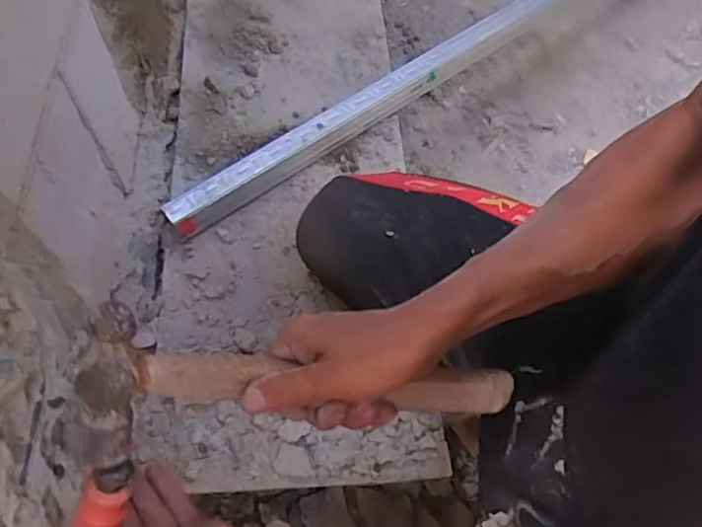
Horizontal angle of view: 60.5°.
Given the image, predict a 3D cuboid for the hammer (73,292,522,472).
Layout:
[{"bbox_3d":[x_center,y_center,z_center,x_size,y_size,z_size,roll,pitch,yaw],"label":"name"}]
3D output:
[{"bbox_3d":[-0.033,0.081,0.418,0.293,0.101,0.043,3,23,-16],"label":"hammer"}]

